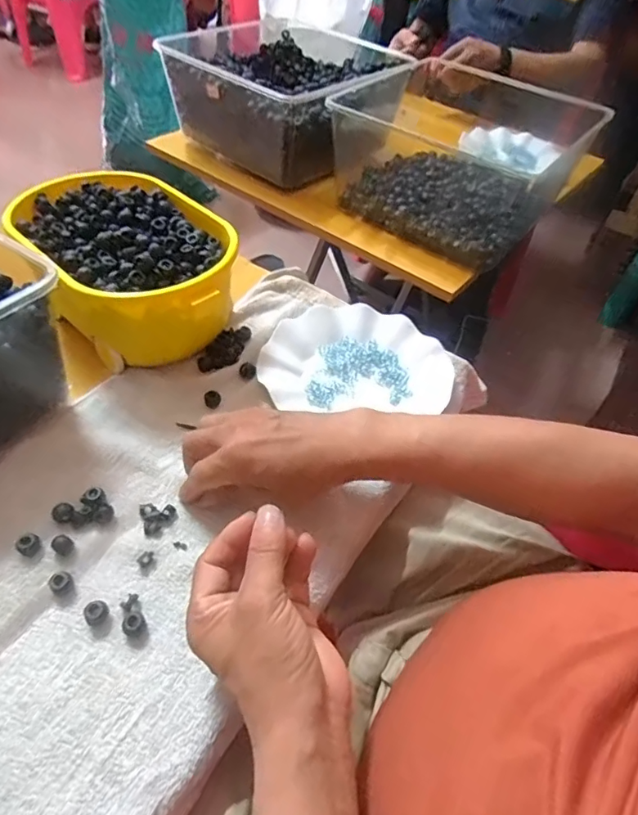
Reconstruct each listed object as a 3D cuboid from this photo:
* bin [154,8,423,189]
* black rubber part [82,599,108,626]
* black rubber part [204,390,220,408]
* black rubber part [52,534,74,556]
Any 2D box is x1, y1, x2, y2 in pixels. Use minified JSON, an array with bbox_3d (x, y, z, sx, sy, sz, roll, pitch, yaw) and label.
[{"bbox_3d":[-0.039,-0.495,0.814,0.291,0.131,0.302,36,54,23],"label":"bin"},{"bbox_3d":[-0.151,0.138,0.343,0.014,0.008,0.015,2,50,-3],"label":"black rubber part"},{"bbox_3d":[-0.098,-0.008,0.471,0.015,0.010,0.014,-10,51,-13],"label":"black rubber part"},{"bbox_3d":[-0.187,0.099,0.371,0.015,0.008,0.013,35,56,22],"label":"black rubber part"}]

